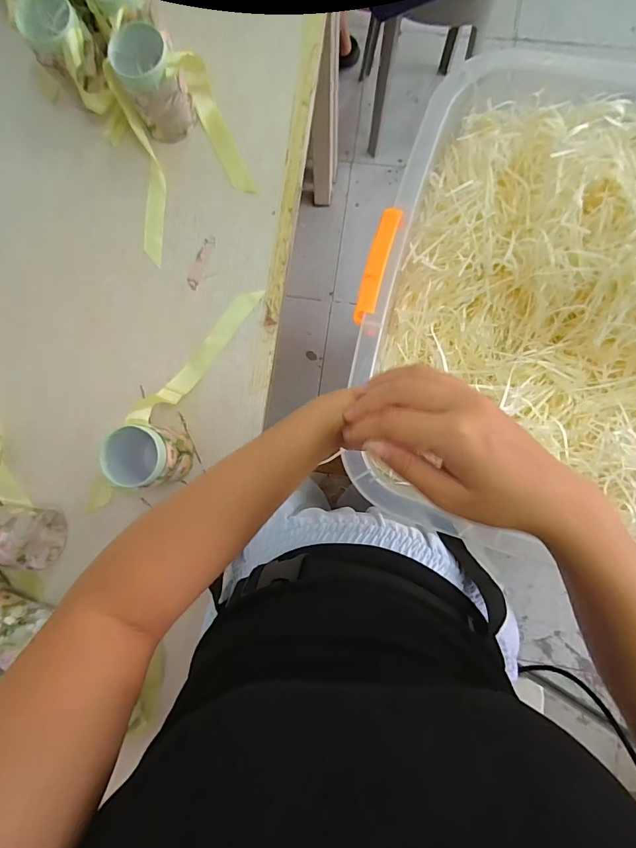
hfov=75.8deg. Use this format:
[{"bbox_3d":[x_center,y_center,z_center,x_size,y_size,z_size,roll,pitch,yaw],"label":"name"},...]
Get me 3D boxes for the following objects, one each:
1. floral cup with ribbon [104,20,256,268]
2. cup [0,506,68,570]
[{"bbox_3d":[-0.192,-0.359,0.508,0.163,0.087,0.237,-21,86,2],"label":"floral cup with ribbon"},{"bbox_3d":[-0.374,0.134,0.504,0.102,0.078,0.071,7,87,3],"label":"cup"}]

